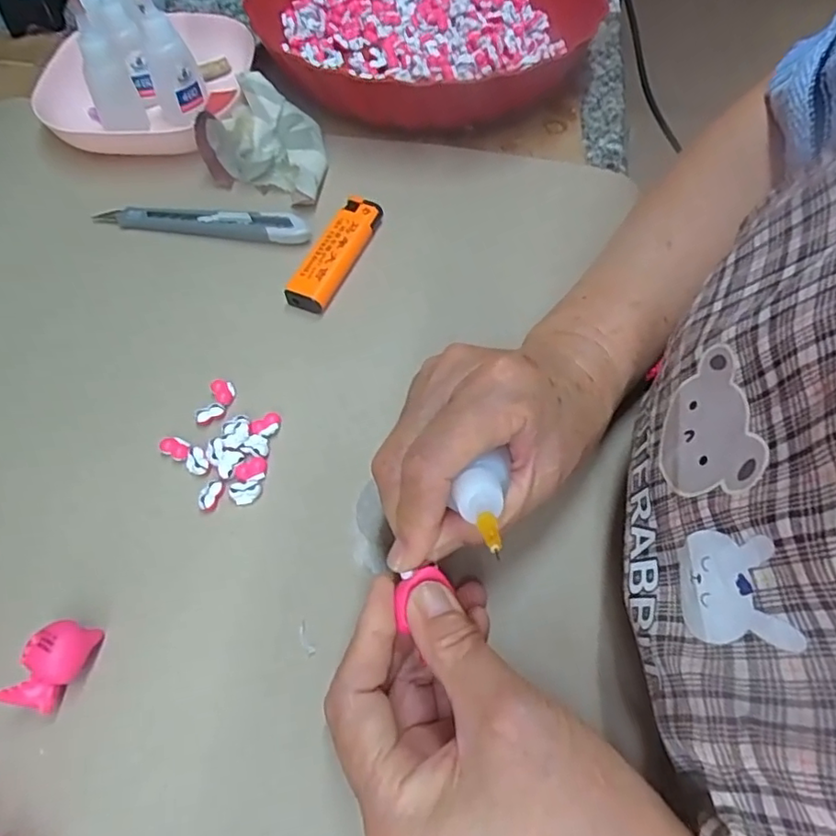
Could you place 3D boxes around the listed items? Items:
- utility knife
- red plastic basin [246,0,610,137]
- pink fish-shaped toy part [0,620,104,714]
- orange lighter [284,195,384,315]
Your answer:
[{"bbox_3d":[-0.131,-0.119,0.356,0.134,0.018,0.017,10,61,6],"label":"utility knife"},{"bbox_3d":[0.009,-0.283,0.418,0.221,0.052,0.235,-17,62,-9],"label":"red plastic basin"},{"bbox_3d":[-0.143,0.098,0.232,0.022,0.022,0.033,18,62,10],"label":"pink fish-shaped toy part"},{"bbox_3d":[-0.046,-0.094,0.339,0.025,0.016,0.079,22,63,12],"label":"orange lighter"}]

